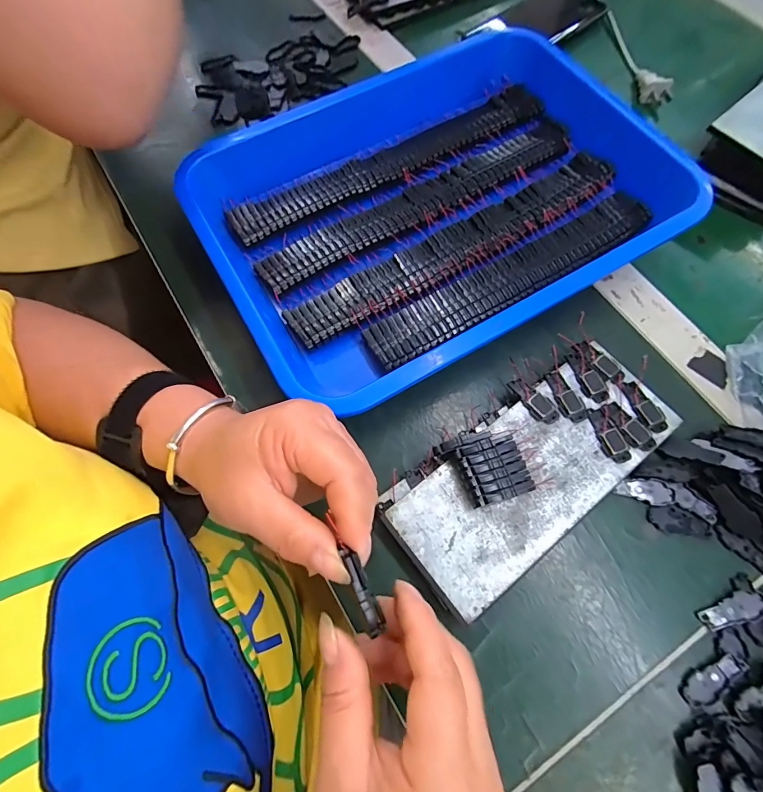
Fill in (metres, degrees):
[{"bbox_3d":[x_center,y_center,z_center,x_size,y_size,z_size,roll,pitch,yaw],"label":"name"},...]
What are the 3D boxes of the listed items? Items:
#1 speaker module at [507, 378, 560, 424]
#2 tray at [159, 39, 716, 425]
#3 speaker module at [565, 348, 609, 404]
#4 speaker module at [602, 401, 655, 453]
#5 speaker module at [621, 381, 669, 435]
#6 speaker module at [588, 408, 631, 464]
[{"bbox_3d":[0.104,0.003,0.285,0.015,0.004,0.039,-41,74,-14],"label":"speaker module"},{"bbox_3d":[0.051,-0.159,0.342,0.367,0.046,0.258,-29,72,-10],"label":"tray"},{"bbox_3d":[0.144,-0.014,0.289,0.014,0.004,0.039,-20,71,-7],"label":"speaker module"},{"bbox_3d":[0.166,0.020,0.276,0.014,0.004,0.038,-34,73,-12],"label":"speaker module"},{"bbox_3d":[0.180,0.007,0.282,0.015,0.004,0.037,-24,69,-4],"label":"speaker module"},{"bbox_3d":[0.152,0.026,0.276,0.015,0.004,0.038,-21,69,-1],"label":"speaker module"}]

